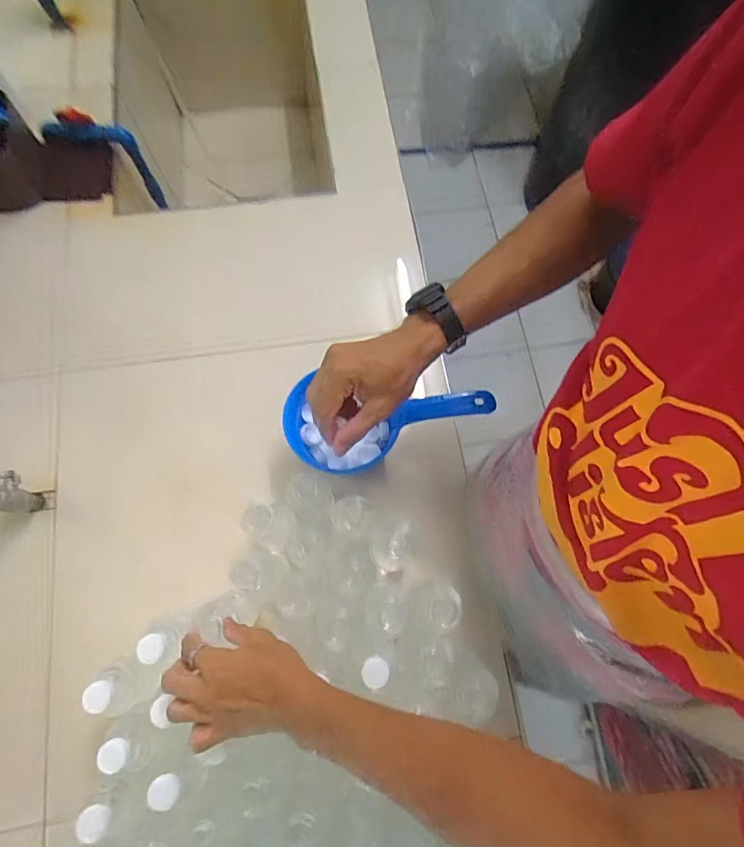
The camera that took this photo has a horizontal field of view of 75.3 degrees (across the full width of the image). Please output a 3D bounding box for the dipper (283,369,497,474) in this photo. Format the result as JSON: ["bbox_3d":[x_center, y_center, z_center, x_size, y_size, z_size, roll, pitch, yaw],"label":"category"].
[{"bbox_3d":[0.022,-0.007,0.624,0.270,0.062,0.123,-10,74,2],"label":"dipper"}]

